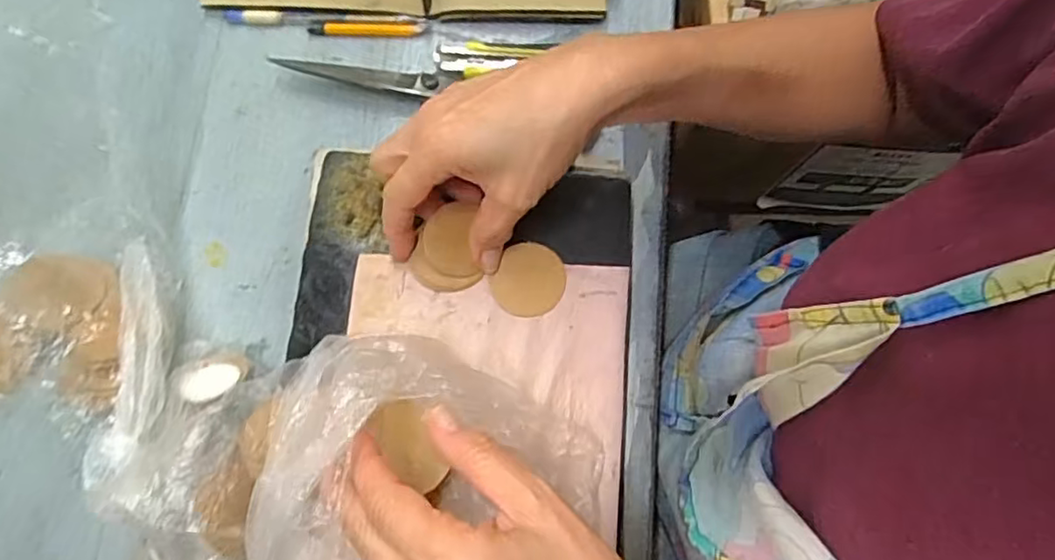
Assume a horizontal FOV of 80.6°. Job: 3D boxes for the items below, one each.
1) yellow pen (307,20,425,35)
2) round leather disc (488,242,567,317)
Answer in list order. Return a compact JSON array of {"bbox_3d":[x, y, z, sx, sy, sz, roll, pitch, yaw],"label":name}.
[{"bbox_3d":[-0.120,-0.188,0.464,0.083,0.007,0.009,-3,76,-1],"label":"yellow pen"},{"bbox_3d":[0.002,0.000,0.381,0.041,0.004,0.045,0,76,-1],"label":"round leather disc"}]

